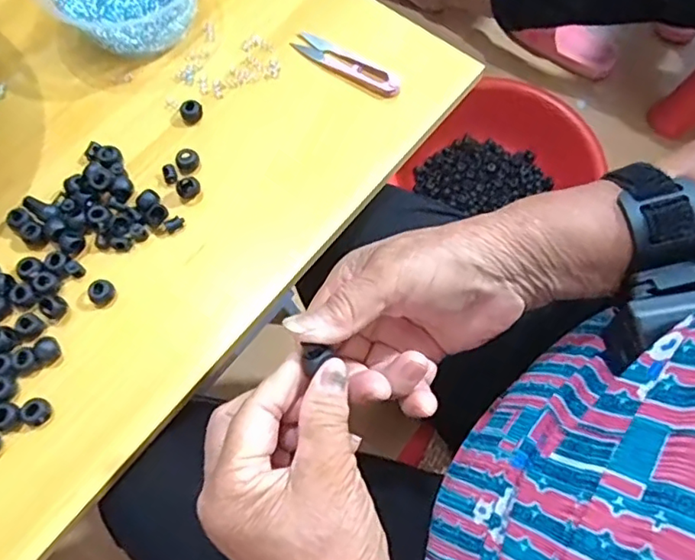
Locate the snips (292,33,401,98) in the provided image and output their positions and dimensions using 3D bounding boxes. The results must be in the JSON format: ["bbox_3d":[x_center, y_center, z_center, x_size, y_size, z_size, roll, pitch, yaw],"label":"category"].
[{"bbox_3d":[-0.001,-0.183,0.488,0.101,0.013,0.023,32,70,10],"label":"snips"}]

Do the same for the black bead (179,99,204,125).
[{"bbox_3d":[-0.126,-0.137,0.464,0.018,0.016,0.015,-15,69,-8],"label":"black bead"}]

